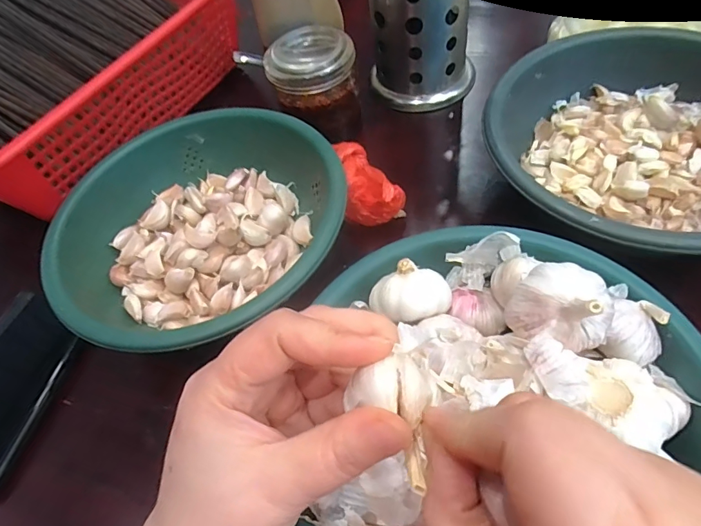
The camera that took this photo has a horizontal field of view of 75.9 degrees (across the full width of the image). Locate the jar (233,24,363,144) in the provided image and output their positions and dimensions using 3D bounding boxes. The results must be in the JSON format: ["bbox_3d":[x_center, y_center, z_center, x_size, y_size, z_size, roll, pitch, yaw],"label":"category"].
[{"bbox_3d":[-0.035,-0.172,0.447,0.075,0.092,0.082,34,67,27],"label":"jar"}]

